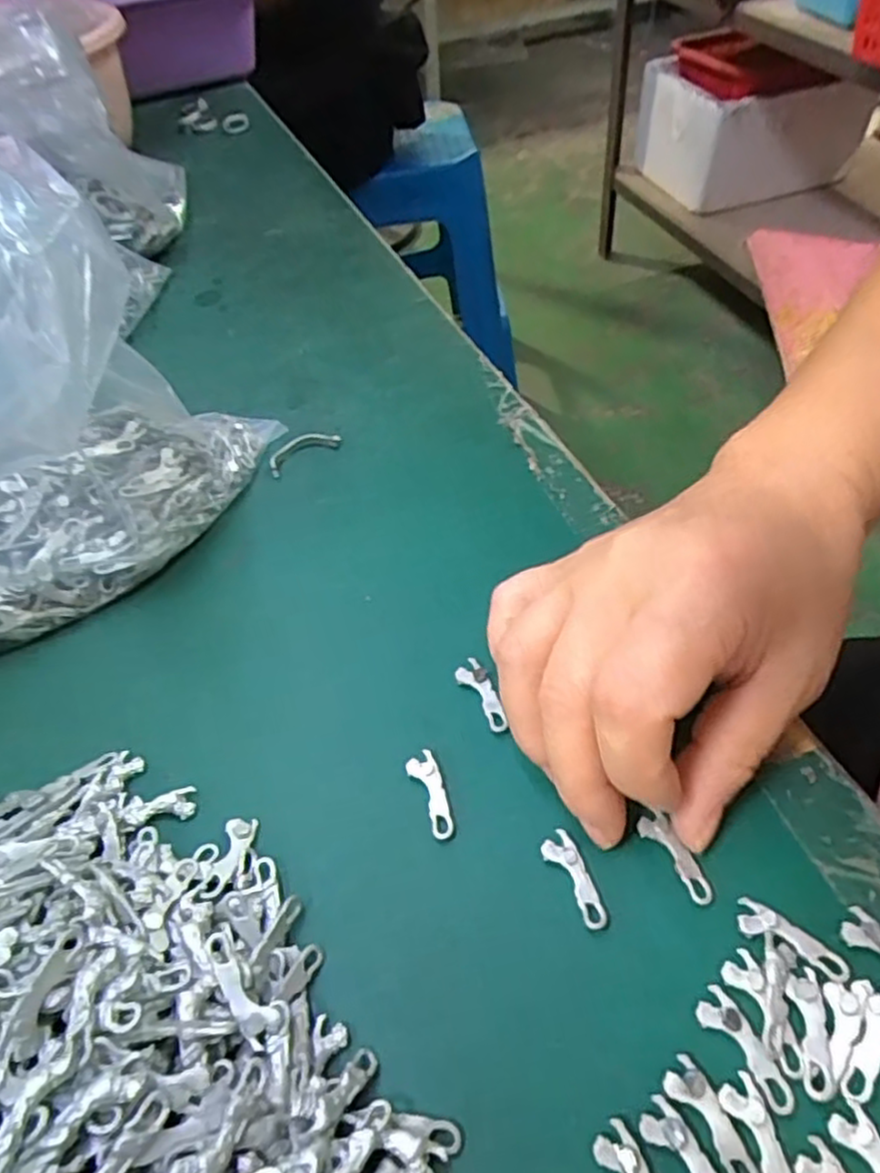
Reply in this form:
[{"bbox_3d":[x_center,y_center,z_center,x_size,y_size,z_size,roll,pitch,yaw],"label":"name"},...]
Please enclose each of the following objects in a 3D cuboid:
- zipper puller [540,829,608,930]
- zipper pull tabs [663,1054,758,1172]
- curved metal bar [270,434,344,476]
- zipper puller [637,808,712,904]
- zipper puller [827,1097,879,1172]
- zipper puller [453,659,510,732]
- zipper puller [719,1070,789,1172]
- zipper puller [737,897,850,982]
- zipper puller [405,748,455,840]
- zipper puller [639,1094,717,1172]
[{"bbox_3d":[0.039,0.084,0.208,0.009,0.004,0.027,-22,52,-12],"label":"zipper puller"},{"bbox_3d":[0.064,0.126,0.169,0.010,0.004,0.028,-26,53,-15],"label":"zipper pull tabs"},{"bbox_3d":[-0.065,-0.065,0.339,0.035,0.006,0.015,-28,54,-16],"label":"curved metal bar"},{"bbox_3d":[0.069,0.078,0.209,0.009,0.004,0.027,-26,60,-15],"label":"zipper puller"},{"bbox_3d":[0.098,0.132,0.160,0.010,0.004,0.028,-14,51,-6],"label":"zipper puller"},{"bbox_3d":[0.015,0.037,0.249,0.009,0.004,0.029,-25,53,-14],"label":"zipper puller"},{"bbox_3d":[0.074,0.129,0.166,0.009,0.004,0.028,-14,51,-6],"label":"zipper puller"},{"bbox_3d":[0.094,0.094,0.193,0.028,0.004,0.010,24,57,23],"label":"zipper puller"},{"bbox_3d":[-0.003,0.065,0.228,0.010,0.004,0.028,-16,51,-7],"label":"zipper puller"},{"bbox_3d":[0.058,0.133,0.165,0.009,0.004,0.028,-31,55,-18],"label":"zipper puller"}]

